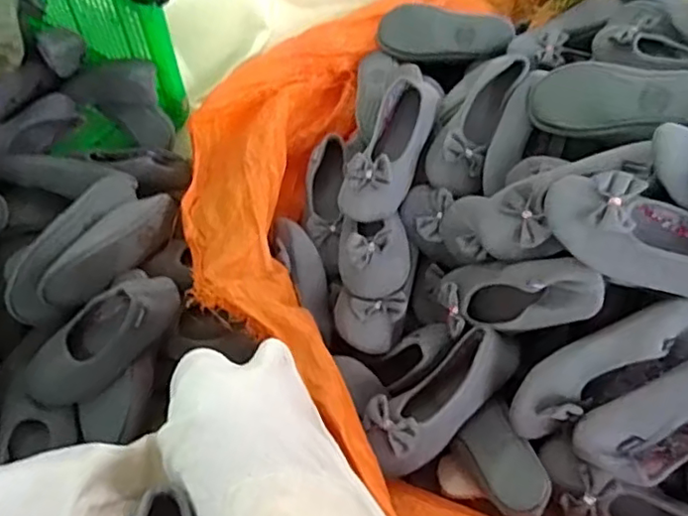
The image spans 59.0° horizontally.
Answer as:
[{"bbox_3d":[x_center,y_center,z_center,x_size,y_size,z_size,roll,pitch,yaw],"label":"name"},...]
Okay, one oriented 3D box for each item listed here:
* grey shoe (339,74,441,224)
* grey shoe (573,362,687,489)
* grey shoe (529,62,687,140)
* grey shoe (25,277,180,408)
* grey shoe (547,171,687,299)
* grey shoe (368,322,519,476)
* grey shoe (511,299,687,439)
[{"bbox_3d":[0.067,-0.159,0.875,0.091,0.062,0.234,20,76,8],"label":"grey shoe"},{"bbox_3d":[0.367,0.164,0.644,0.246,0.056,0.092,-25,65,4],"label":"grey shoe"},{"bbox_3d":[0.361,-0.197,0.784,0.056,0.095,0.240,-10,23,-43],"label":"grey shoe"},{"bbox_3d":[-0.318,0.108,0.805,0.237,0.066,0.100,-36,65,18],"label":"grey shoe"},{"bbox_3d":[0.332,-0.023,0.648,0.232,0.061,0.091,16,63,6],"label":"grey shoe"},{"bbox_3d":[0.129,0.163,0.734,0.191,0.065,0.089,-31,68,-18],"label":"grey shoe"},{"bbox_3d":[0.292,0.121,0.685,0.240,0.066,0.070,-29,66,3],"label":"grey shoe"}]

